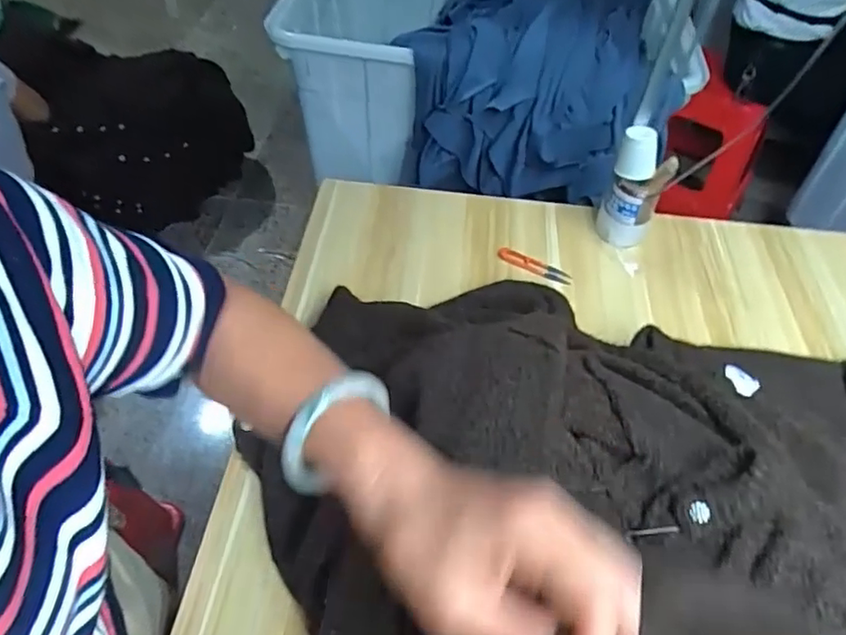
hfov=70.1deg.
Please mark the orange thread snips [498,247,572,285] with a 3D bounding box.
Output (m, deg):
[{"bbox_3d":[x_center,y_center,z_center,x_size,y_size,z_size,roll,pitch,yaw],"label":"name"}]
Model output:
[{"bbox_3d":[0.174,-0.081,0.945,0.120,0.015,0.020,23,51,15],"label":"orange thread snips"}]

